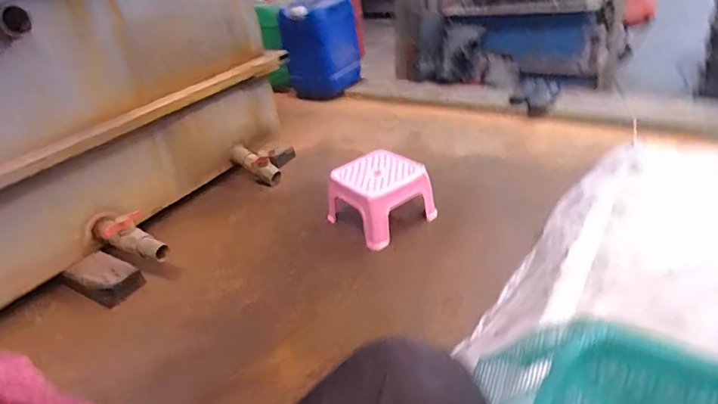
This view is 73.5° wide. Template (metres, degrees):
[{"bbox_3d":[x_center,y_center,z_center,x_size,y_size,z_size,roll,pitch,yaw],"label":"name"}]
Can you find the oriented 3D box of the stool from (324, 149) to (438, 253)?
[{"bbox_3d":[0.058,-0.013,1.327,0.225,0.162,0.221,-27,36,-29],"label":"stool"}]

